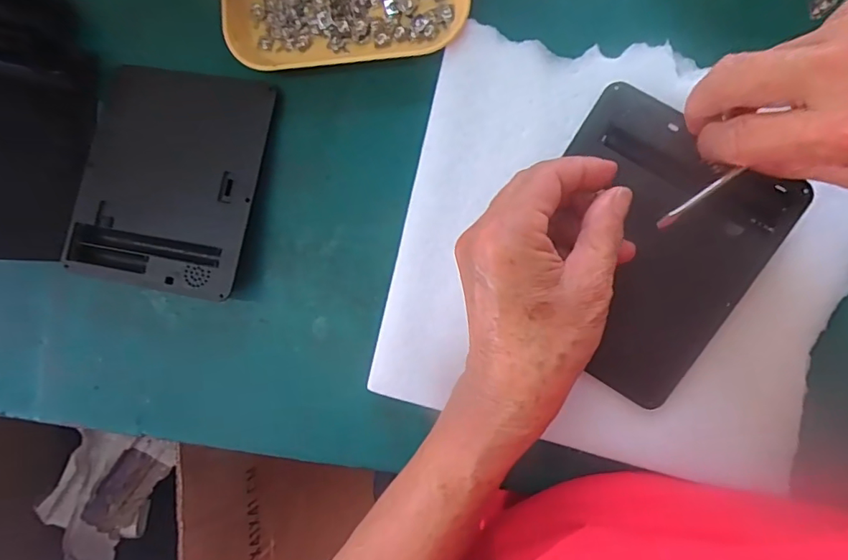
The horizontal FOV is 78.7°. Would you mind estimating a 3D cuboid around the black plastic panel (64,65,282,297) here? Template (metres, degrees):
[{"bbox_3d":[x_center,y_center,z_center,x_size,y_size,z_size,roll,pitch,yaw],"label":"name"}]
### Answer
[{"bbox_3d":[-0.155,-0.061,0.314,0.111,0.014,0.131,10,90,8],"label":"black plastic panel"}]

